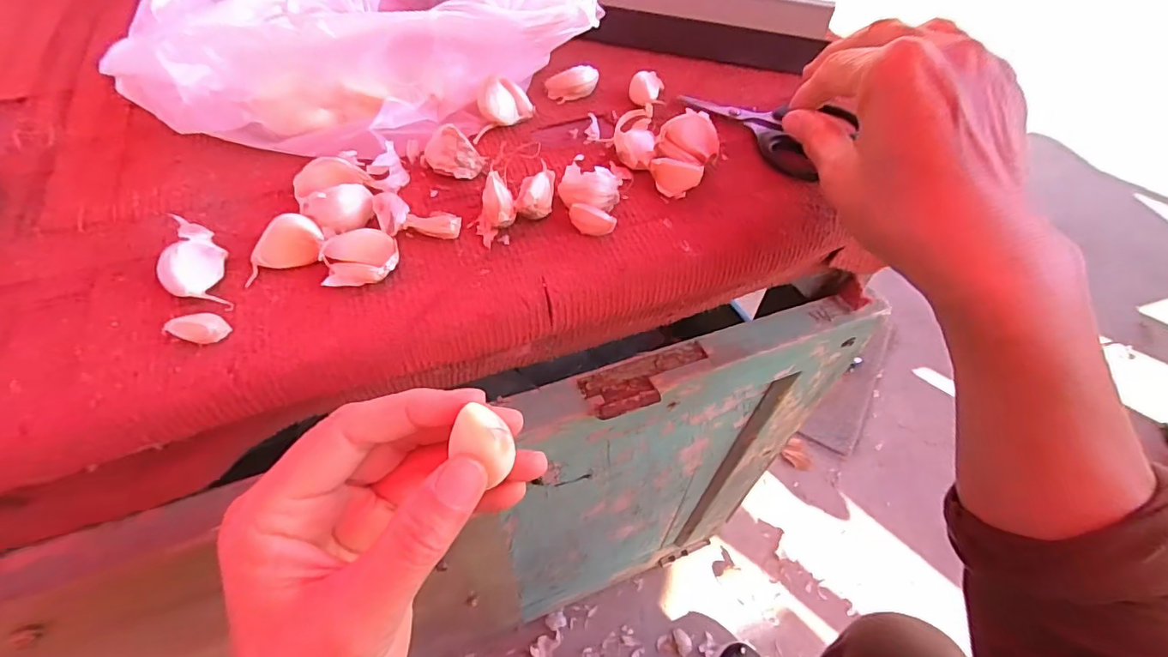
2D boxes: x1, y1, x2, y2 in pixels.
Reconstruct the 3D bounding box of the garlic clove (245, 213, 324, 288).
[{"bbox_3d":[-0.139,-0.037,0.240,0.035,0.021,0.018,-16,51,-15],"label":"garlic clove"}]

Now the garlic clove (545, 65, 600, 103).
[{"bbox_3d":[-0.006,-0.159,0.337,0.034,0.016,0.015,-8,50,-9],"label":"garlic clove"}]

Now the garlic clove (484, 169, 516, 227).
[{"bbox_3d":[-0.043,-0.062,0.262,0.015,0.017,0.028,-16,52,-15],"label":"garlic clove"}]

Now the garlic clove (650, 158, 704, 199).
[{"bbox_3d":[0.049,-0.081,0.281,0.028,0.015,0.013,11,50,8],"label":"garlic clove"}]

